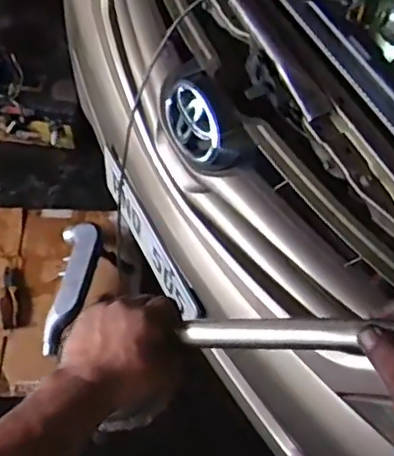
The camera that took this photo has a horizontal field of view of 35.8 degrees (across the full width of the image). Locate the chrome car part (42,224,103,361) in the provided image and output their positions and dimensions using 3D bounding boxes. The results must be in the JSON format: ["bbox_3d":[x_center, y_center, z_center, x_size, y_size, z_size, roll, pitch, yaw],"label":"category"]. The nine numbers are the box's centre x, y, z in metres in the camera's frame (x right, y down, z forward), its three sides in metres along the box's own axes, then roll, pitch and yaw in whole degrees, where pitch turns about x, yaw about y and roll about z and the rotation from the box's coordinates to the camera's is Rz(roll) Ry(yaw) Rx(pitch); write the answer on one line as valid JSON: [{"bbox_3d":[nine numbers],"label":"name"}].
[{"bbox_3d":[-0.333,0.152,1.585,0.118,0.081,0.350,12,71,7],"label":"chrome car part"}]

